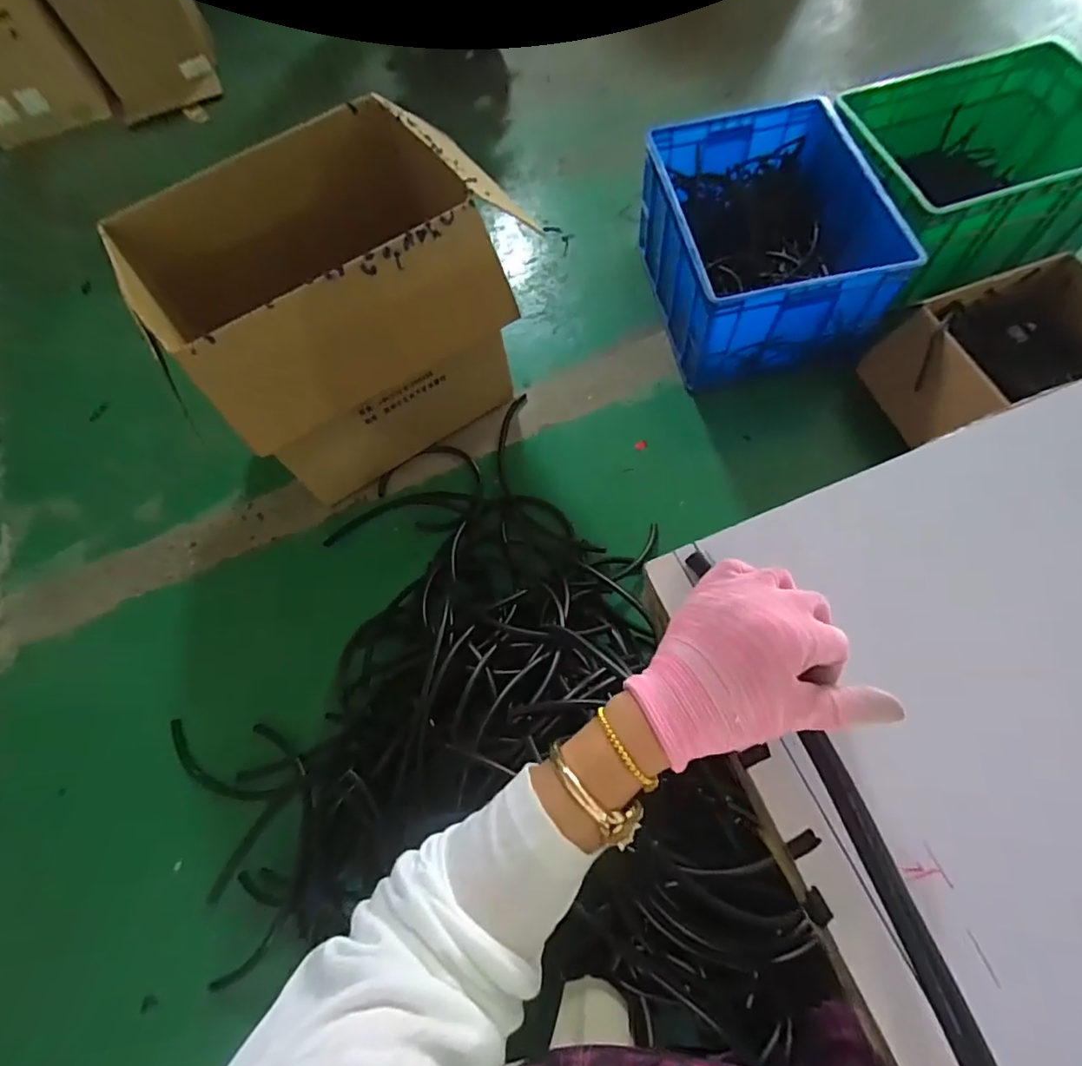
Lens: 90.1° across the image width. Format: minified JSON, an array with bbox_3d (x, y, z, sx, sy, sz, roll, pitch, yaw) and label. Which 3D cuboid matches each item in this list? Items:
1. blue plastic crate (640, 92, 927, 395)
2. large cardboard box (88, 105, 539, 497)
[{"bbox_3d":[0.471,-0.632,1.179,0.416,0.243,0.538,-12,67,0],"label":"blue plastic crate"},{"bbox_3d":[-0.350,-0.404,1.012,0.587,0.411,0.390,-31,69,-8],"label":"large cardboard box"}]

